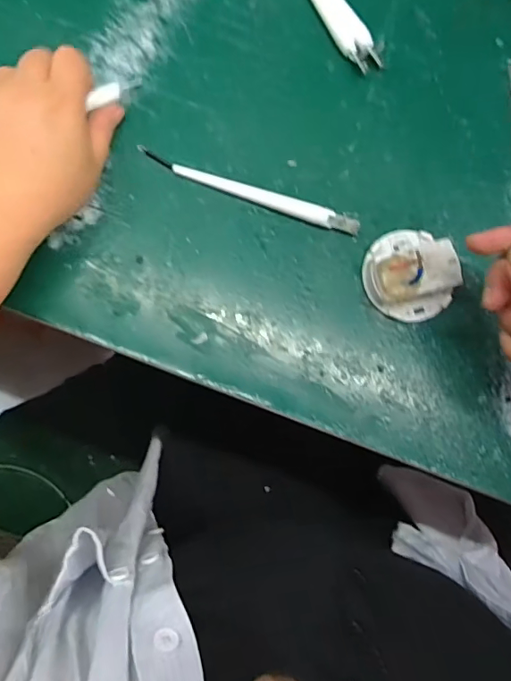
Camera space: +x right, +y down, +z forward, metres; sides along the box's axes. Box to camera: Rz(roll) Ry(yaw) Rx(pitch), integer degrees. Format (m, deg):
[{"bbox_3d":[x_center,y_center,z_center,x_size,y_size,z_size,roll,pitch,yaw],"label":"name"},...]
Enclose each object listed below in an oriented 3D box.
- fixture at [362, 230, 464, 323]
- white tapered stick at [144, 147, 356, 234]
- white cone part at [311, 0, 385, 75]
[{"bbox_3d":[0.105,-0.045,0.335,0.058,0.027,0.062,1,84,-6],"label":"fixture"},{"bbox_3d":[-0.003,-0.101,0.339,0.154,0.011,0.013,18,82,-4],"label":"white tapered stick"},{"bbox_3d":[0.045,-0.264,0.364,0.025,0.010,0.156,-30,88,-9],"label":"white cone part"}]

